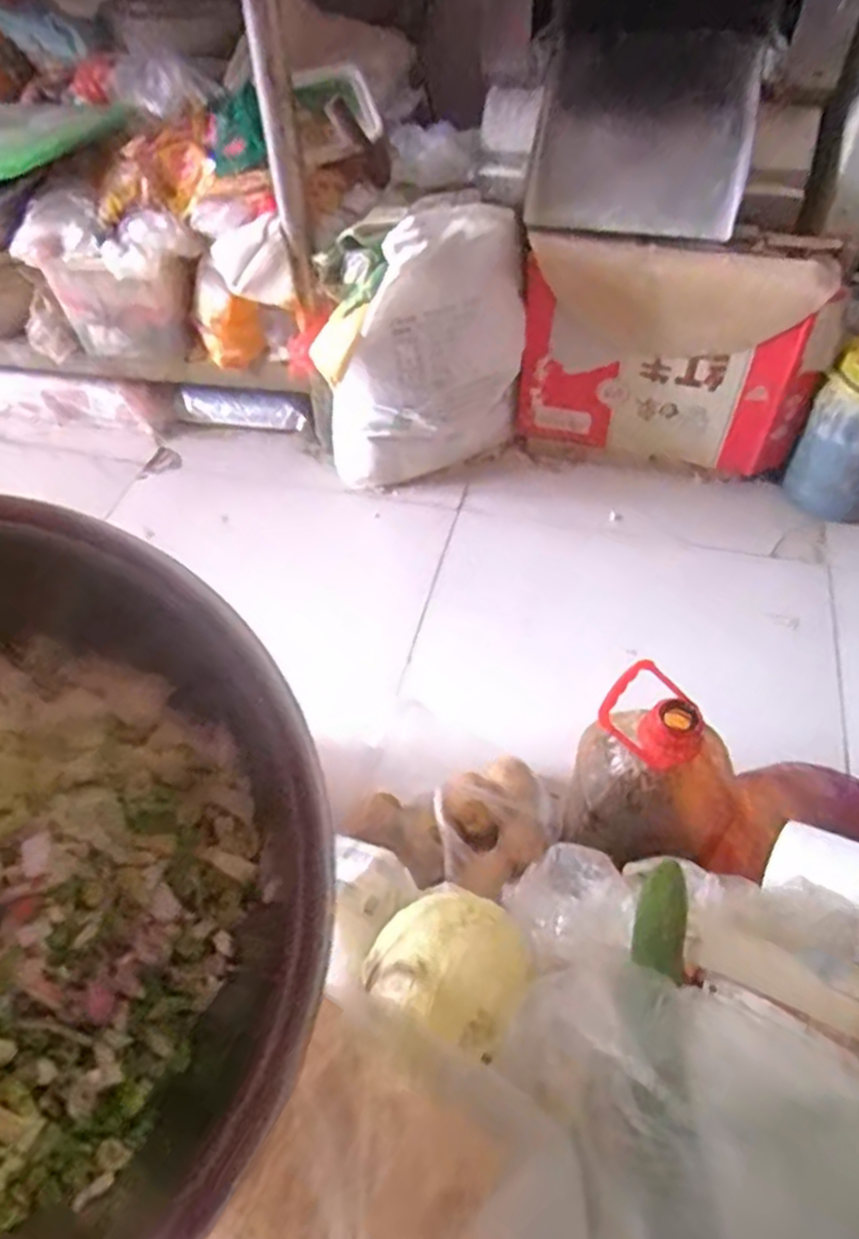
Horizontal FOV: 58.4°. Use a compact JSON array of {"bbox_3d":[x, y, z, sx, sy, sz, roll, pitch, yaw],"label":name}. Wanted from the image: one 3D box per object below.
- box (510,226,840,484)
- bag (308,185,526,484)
[{"bbox_3d":[0.387,-0.425,1.266,0.465,0.345,0.094,15,54,13],"label":"box"},{"bbox_3d":[-0.017,-0.430,1.261,0.337,0.462,0.168,-16,53,-11],"label":"bag"}]

